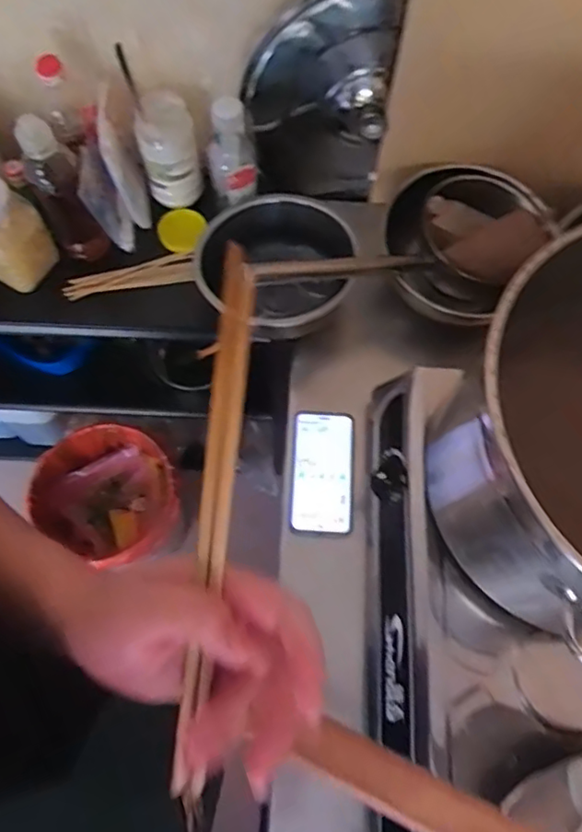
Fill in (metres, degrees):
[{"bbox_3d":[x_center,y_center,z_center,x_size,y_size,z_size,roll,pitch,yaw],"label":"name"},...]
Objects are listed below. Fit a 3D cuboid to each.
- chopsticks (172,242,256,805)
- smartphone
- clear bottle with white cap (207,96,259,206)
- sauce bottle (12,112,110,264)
[{"bbox_3d":[-0.037,0.060,0.280,0.013,0.019,0.267,7,98,2],"label":"chopsticks"},{"bbox_3d":[0.043,0.074,0.812,0.082,0.012,0.169,3,70,0],"label":"smartphone"},{"bbox_3d":[-0.081,-0.366,0.849,0.045,0.165,0.064,-33,74,-12],"label":"clear bottle with white cap"},{"bbox_3d":[-0.313,-0.300,0.827,0.064,0.242,0.053,-24,72,-10],"label":"sauce bottle"}]

